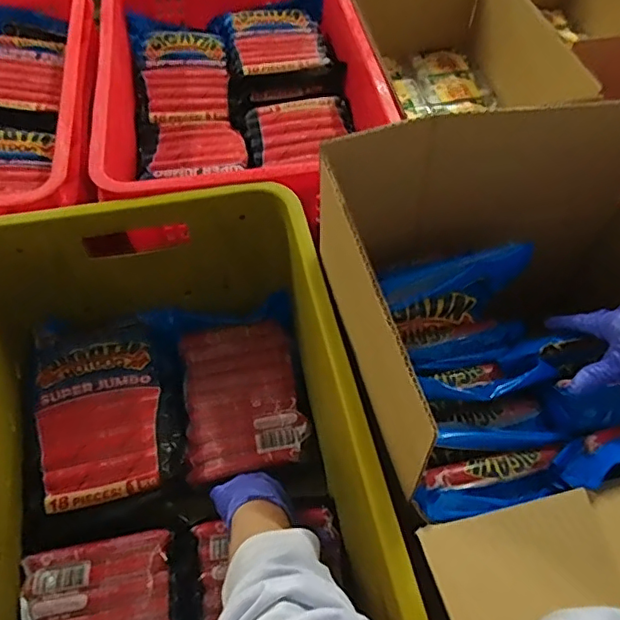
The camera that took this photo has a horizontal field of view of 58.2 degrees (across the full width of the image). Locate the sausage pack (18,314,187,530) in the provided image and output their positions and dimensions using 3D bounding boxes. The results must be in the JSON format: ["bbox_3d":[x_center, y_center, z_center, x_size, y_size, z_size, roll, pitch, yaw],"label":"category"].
[{"bbox_3d":[-0.235,0.116,0.644,0.164,0.053,0.224,-9,55,-8],"label":"sausage pack"}]

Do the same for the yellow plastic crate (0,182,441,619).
[{"bbox_3d":[-0.142,0.135,0.532,0.364,0.228,0.492,-12,55,-10],"label":"yellow plastic crate"}]

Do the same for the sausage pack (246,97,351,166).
[{"bbox_3d":[-0.015,-0.253,0.783,0.151,0.028,0.107,-9,55,-8],"label":"sausage pack"}]

